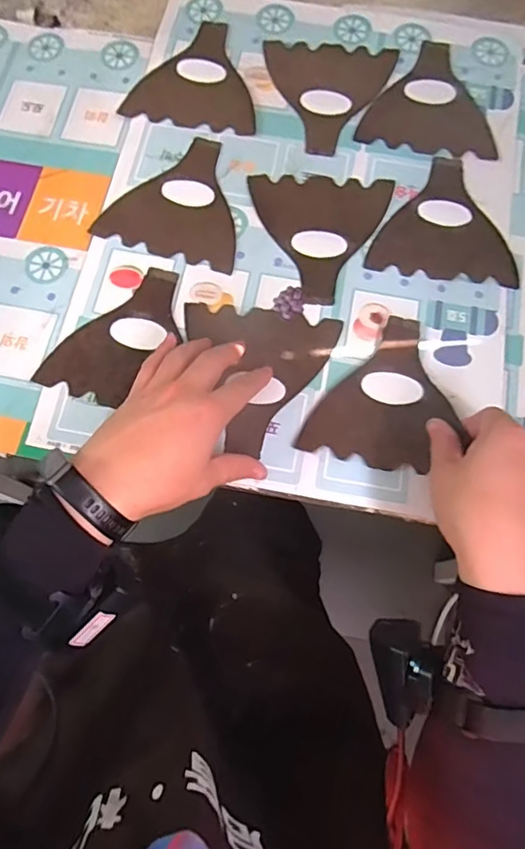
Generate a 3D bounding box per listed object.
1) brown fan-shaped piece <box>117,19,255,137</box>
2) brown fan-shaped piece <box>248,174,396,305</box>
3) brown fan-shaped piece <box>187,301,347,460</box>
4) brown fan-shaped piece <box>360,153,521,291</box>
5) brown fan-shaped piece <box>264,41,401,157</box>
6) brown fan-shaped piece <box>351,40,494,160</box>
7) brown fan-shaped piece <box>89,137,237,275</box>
[{"bbox_3d":[-0.061,-0.355,0.539,0.127,0.005,0.129,13,75,4],"label":"brown fan-shaped piece"},{"bbox_3d":[0.052,-0.172,0.489,0.127,0.005,0.130,4,75,2],"label":"brown fan-shaped piece"},{"bbox_3d":[-0.008,-0.040,0.449,0.130,0.006,0.129,8,71,2],"label":"brown fan-shaped piece"},{"bbox_3d":[0.170,-0.193,0.494,0.130,0.004,0.126,8,75,3],"label":"brown fan-shaped piece"},{"bbox_3d":[0.065,-0.322,0.524,0.124,0.004,0.127,4,75,2],"label":"brown fan-shaped piece"},{"bbox_3d":[0.168,-0.327,0.530,0.127,0.004,0.131,11,75,3],"label":"brown fan-shaped piece"},{"bbox_3d":[-0.074,-0.215,0.501,0.128,0.004,0.128,17,76,4],"label":"brown fan-shaped piece"}]

